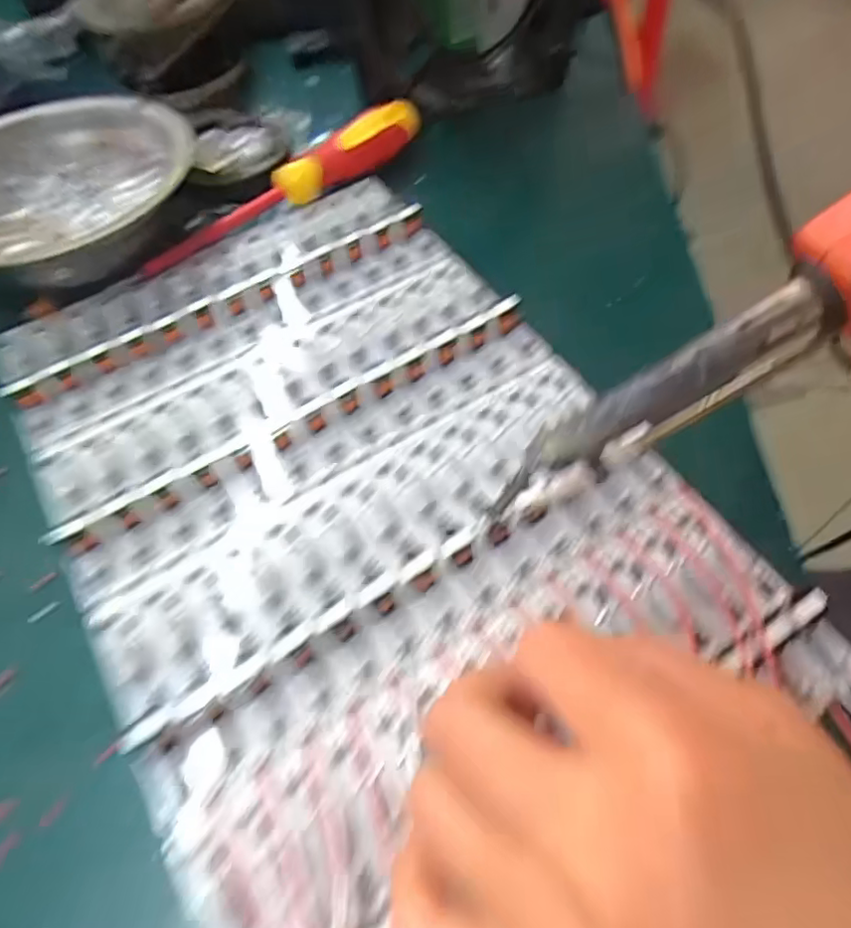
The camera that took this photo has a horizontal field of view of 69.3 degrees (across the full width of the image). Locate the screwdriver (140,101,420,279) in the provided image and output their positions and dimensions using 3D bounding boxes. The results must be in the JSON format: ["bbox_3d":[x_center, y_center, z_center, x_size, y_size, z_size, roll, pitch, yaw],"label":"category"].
[{"bbox_3d":[-0.068,-0.141,0.304,0.160,0.024,0.018,-35,63,-18],"label":"screwdriver"}]

